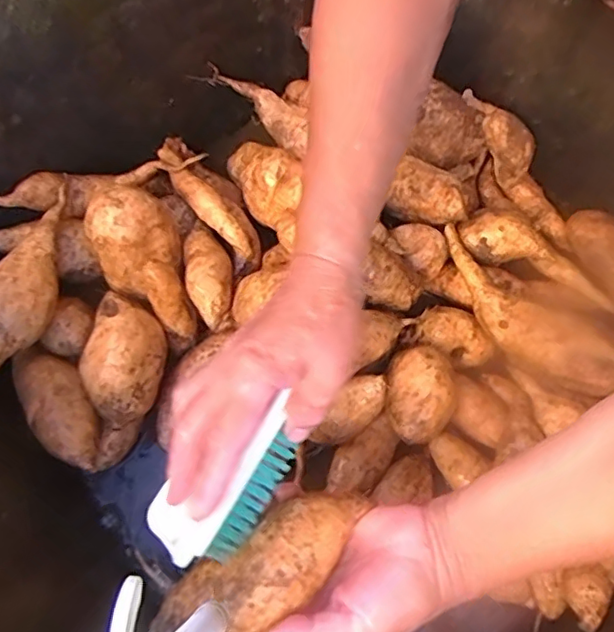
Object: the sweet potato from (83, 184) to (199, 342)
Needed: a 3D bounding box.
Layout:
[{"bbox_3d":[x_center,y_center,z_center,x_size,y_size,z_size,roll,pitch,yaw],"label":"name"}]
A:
[{"bbox_3d":[-0.127,-0.040,0.465,0.068,0.050,0.139,-30,103,-13],"label":"sweet potato"}]

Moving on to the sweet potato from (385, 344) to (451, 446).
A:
[{"bbox_3d":[0.086,0.062,0.447,0.046,0.037,0.071,2,67,0],"label":"sweet potato"}]

